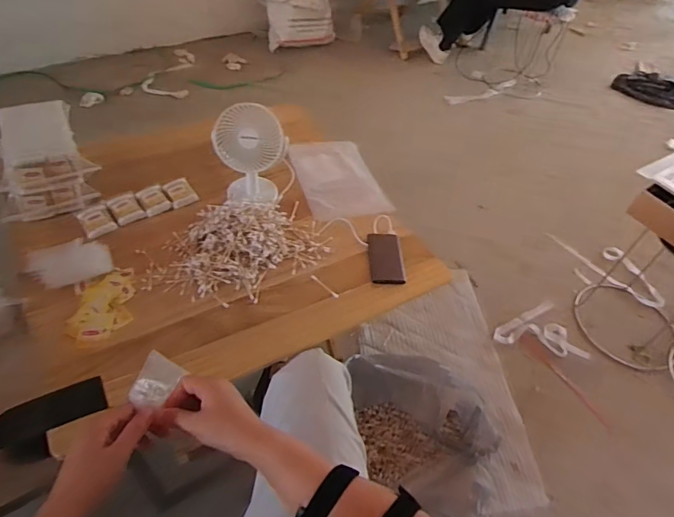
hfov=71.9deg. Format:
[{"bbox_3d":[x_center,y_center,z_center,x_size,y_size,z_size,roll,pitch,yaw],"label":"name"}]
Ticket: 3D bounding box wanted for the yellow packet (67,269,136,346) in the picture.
[{"bbox_3d":[-0.449,0.093,0.890,0.110,0.019,0.168,-8,50,-15],"label":"yellow packet"}]

